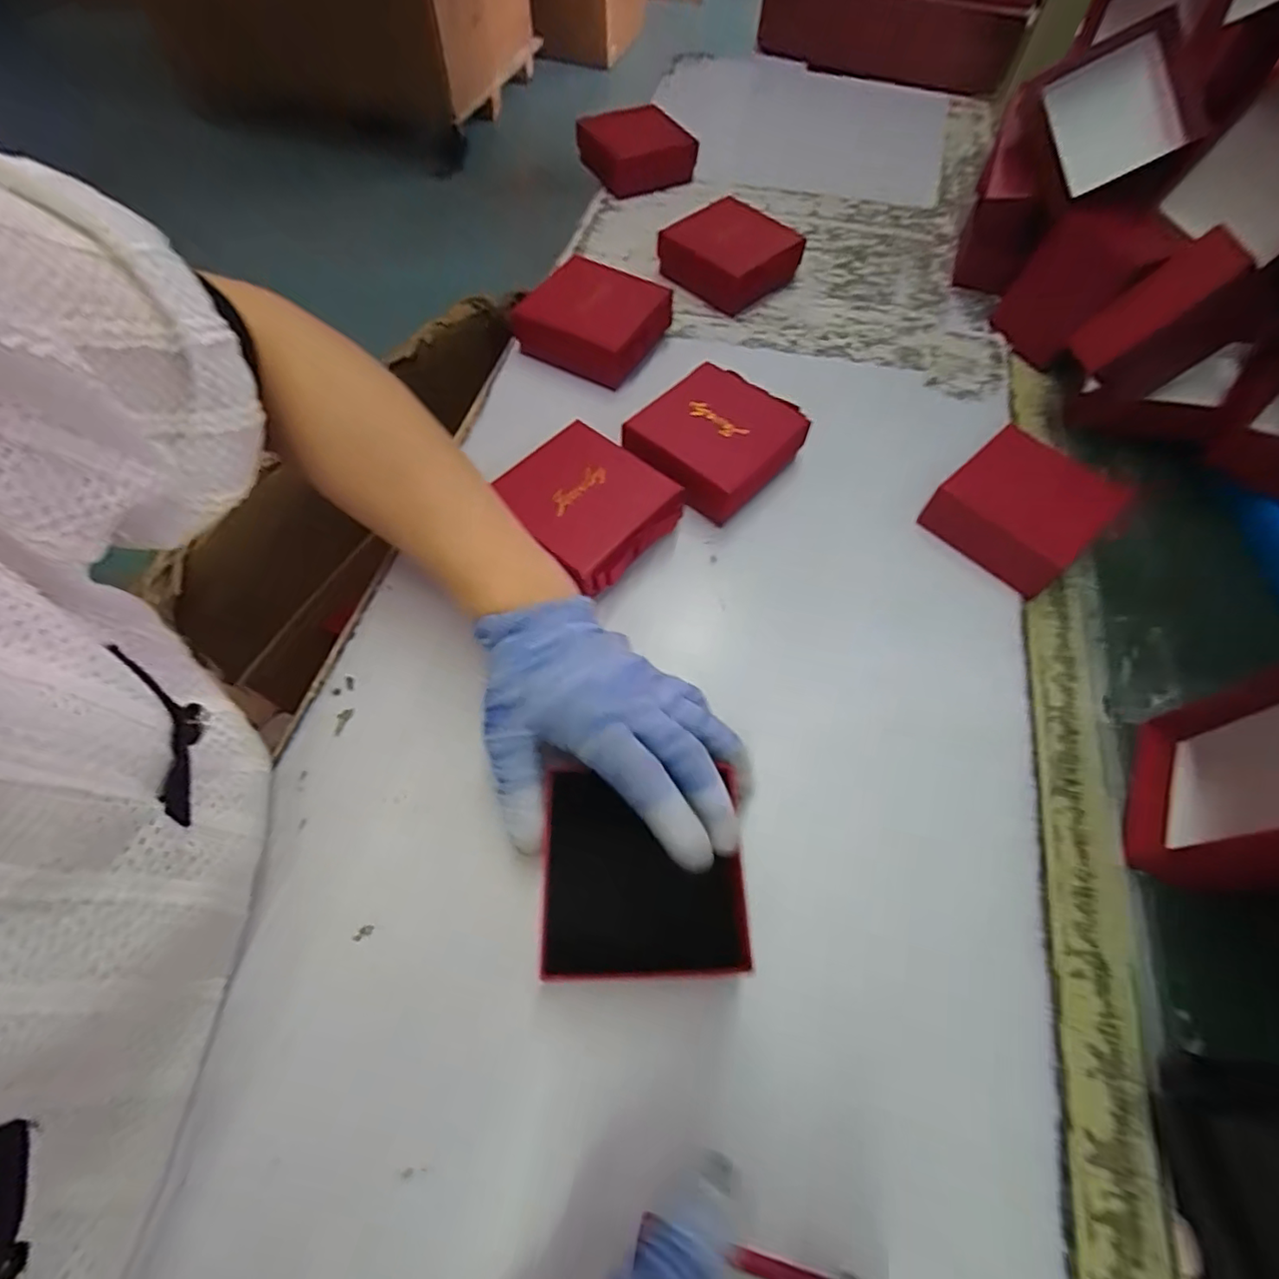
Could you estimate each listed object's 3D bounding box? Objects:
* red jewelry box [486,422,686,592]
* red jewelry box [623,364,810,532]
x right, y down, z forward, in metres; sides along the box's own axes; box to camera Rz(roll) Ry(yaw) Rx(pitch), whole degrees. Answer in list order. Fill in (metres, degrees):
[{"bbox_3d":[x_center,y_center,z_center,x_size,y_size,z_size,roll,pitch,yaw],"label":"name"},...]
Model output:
[{"bbox_3d":[-0.033,-0.078,0.364,0.093,0.040,0.092,37,67,17],"label":"red jewelry box"},{"bbox_3d":[0.050,-0.132,0.391,0.094,0.038,0.101,33,66,15],"label":"red jewelry box"}]

